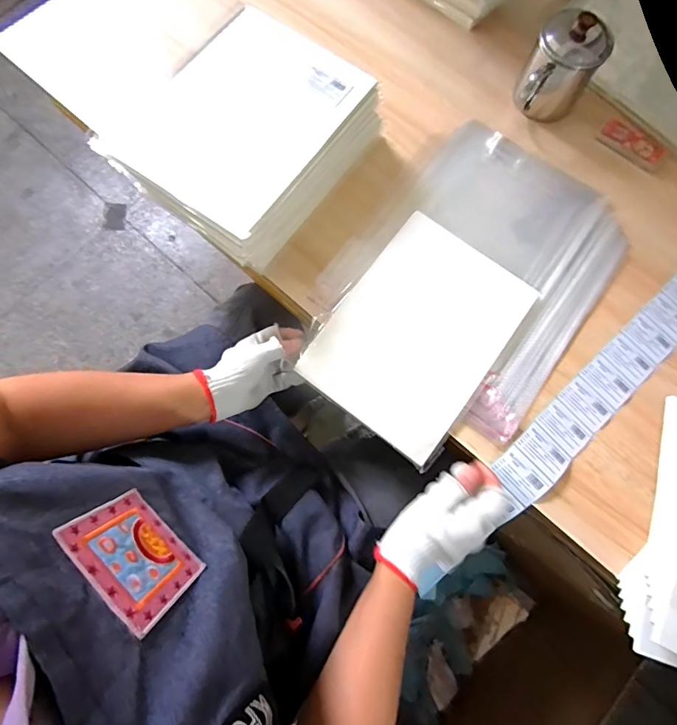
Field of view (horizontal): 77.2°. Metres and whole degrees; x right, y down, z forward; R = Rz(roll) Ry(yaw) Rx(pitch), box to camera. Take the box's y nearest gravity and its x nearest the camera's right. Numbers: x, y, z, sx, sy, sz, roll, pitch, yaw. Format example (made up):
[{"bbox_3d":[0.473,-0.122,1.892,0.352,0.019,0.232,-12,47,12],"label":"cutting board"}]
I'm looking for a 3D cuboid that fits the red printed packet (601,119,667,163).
[{"bbox_3d":[0.418,-0.312,0.600,0.089,0.007,0.028,34,89,3],"label":"red printed packet"}]

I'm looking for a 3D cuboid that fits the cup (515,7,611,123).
[{"bbox_3d":[0.290,-0.383,0.562,0.088,0.102,0.104,32,78,6],"label":"cup"}]

